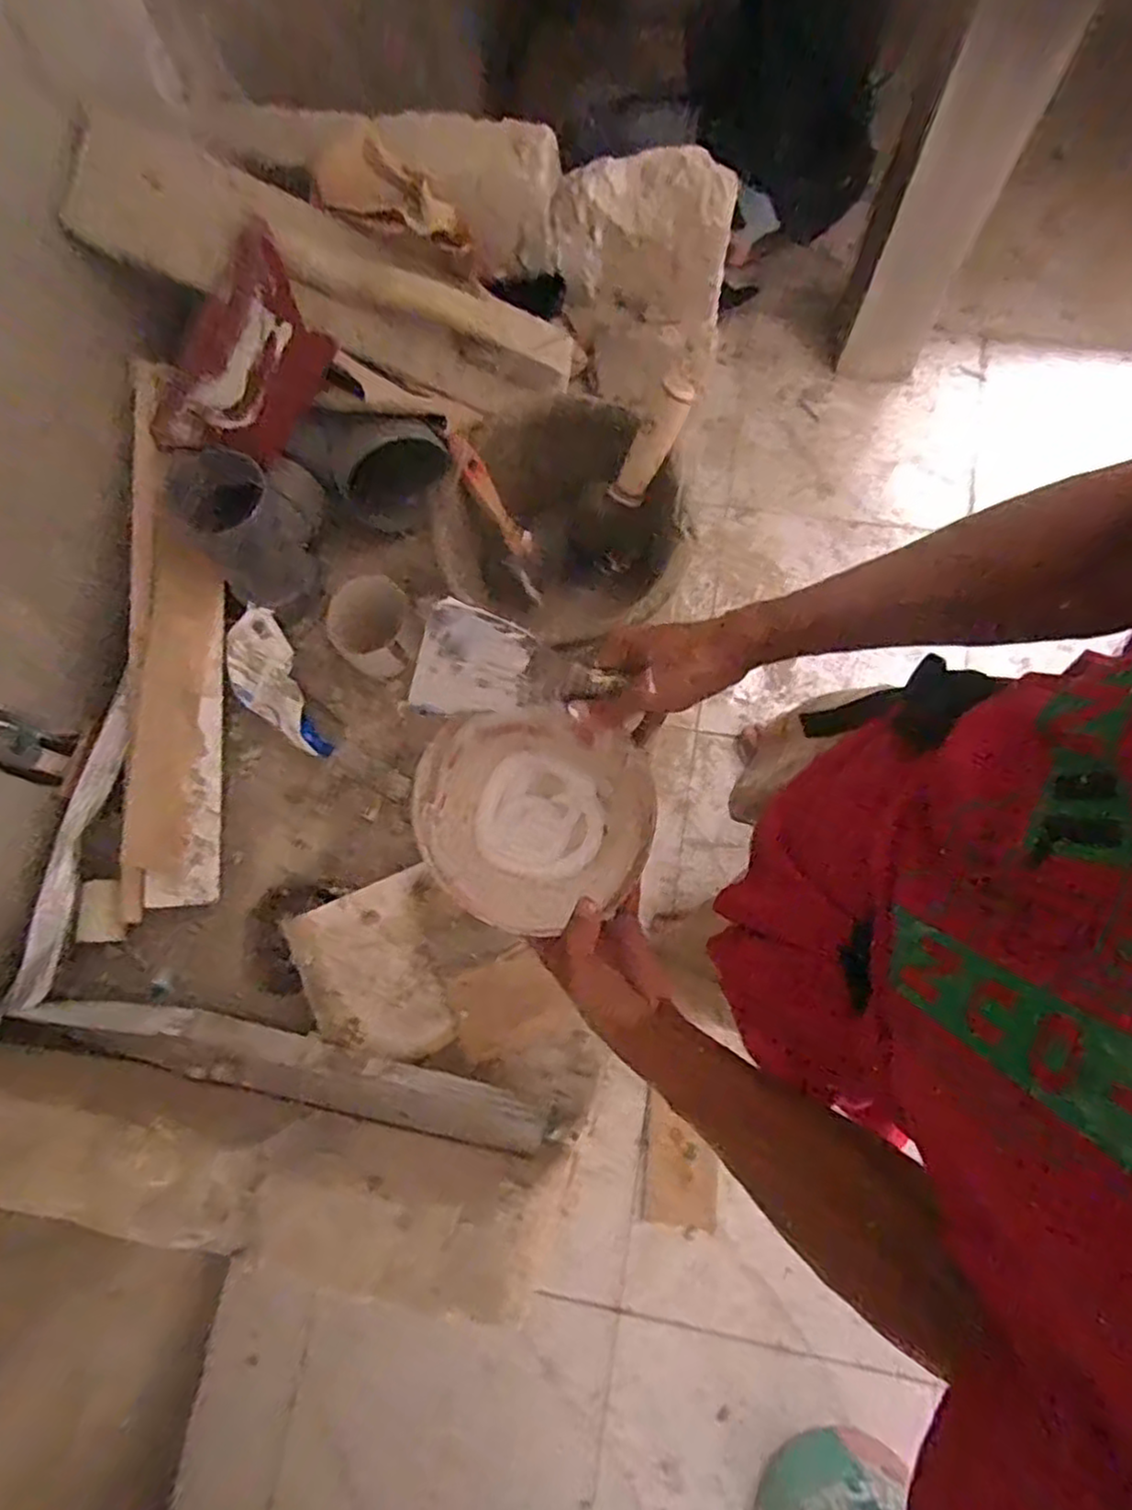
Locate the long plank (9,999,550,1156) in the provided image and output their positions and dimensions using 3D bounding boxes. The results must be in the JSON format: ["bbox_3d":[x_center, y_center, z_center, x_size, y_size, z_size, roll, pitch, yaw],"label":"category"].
[{"bbox_3d":[-0.257,0.286,0.649,0.493,0.047,0.058,11,79,5],"label":"long plank"}]

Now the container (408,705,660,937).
[{"bbox_3d":[-0.029,0.052,0.594,0.188,0.051,0.171,36,80,10],"label":"container"}]

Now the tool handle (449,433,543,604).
[{"bbox_3d":[-0.067,-0.236,0.661,0.030,0.135,0.009,-39,42,-7],"label":"tool handle"}]

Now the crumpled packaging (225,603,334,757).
[{"bbox_3d":[-0.311,-0.072,0.747,0.063,0.034,0.168,-25,78,-3],"label":"crumpled packaging"}]

